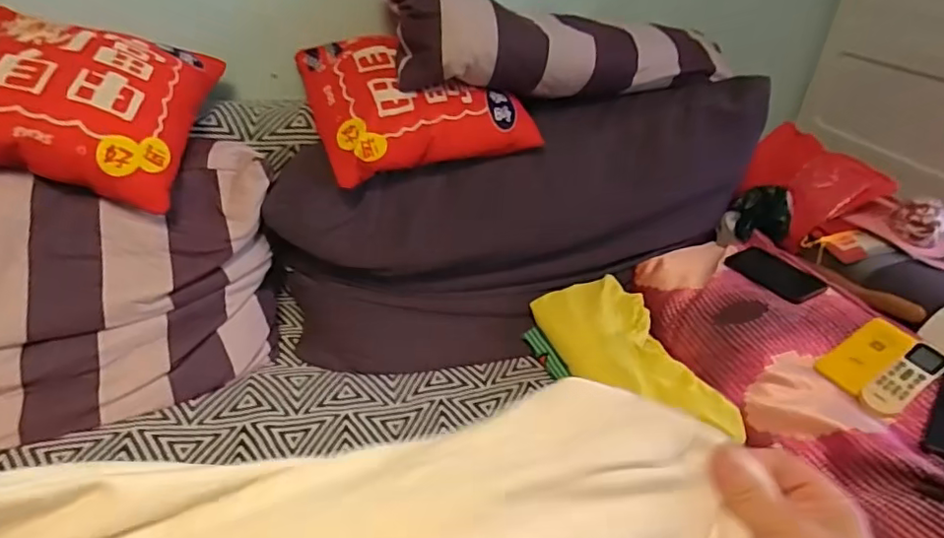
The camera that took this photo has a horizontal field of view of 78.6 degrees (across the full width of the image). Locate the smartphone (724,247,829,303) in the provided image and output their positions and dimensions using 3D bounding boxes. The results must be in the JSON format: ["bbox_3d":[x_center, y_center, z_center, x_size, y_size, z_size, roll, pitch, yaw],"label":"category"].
[{"bbox_3d":[0.551,0.007,1.044,0.079,0.011,0.169,-25,38,-17],"label":"smartphone"}]

